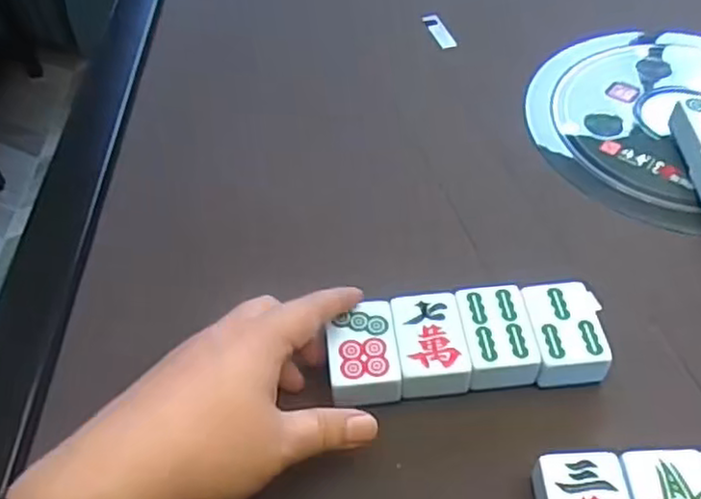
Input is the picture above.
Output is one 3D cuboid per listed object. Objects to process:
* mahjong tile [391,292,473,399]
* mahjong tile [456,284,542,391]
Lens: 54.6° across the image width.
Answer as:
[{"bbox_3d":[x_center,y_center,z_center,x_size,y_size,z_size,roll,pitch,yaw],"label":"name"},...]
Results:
[{"bbox_3d":[0.044,0.054,0.381,0.037,0.027,0.053,-6,50,-2],"label":"mahjong tile"},{"bbox_3d":[0.081,0.051,0.382,0.037,0.029,0.055,-5,50,-1],"label":"mahjong tile"}]

